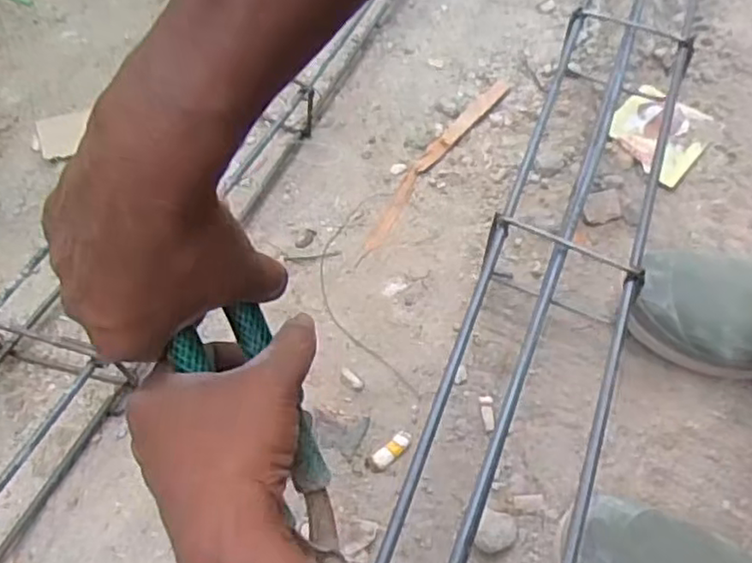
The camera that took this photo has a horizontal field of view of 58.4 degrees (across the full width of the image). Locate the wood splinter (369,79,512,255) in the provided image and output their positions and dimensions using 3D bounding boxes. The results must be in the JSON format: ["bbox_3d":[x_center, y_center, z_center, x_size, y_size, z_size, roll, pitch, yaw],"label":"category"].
[{"bbox_3d":[0.061,-0.127,0.675,0.026,0.009,0.259,31,62,18],"label":"wood splinter"}]

